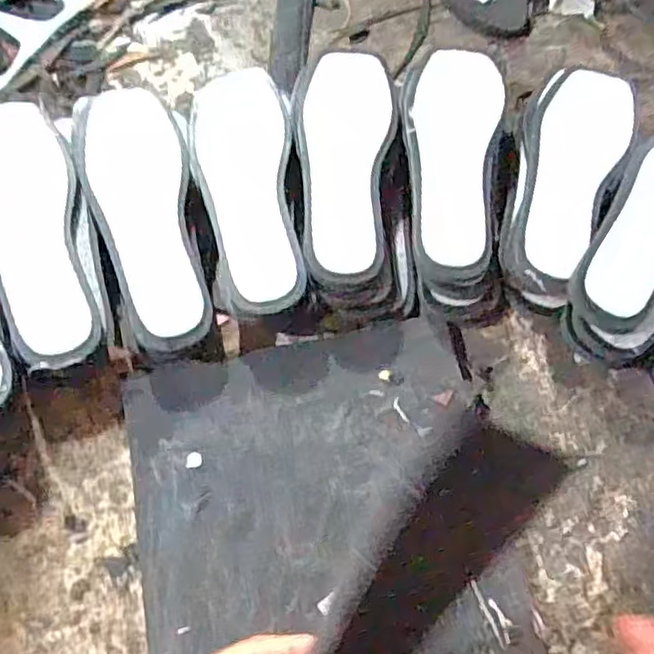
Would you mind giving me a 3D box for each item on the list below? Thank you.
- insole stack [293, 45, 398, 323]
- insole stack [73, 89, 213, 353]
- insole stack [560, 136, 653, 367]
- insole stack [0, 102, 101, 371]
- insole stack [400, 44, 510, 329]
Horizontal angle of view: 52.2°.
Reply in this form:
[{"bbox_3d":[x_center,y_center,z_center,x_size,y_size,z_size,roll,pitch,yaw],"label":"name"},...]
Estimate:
[{"bbox_3d":[0.018,-0.137,0.632,0.093,0.070,0.255,1,65,1],"label":"insole stack"},{"bbox_3d":[-0.164,-0.099,0.604,0.091,0.051,0.256,-13,66,-8],"label":"insole stack"},{"bbox_3d":[0.305,-0.092,0.619,0.095,0.074,0.299,30,68,13],"label":"insole stack"},{"bbox_3d":[-0.256,-0.082,0.588,0.090,0.065,0.261,-19,67,-11],"label":"insole stack"},{"bbox_3d":[0.122,-0.142,0.635,0.102,0.072,0.271,3,65,2],"label":"insole stack"}]

